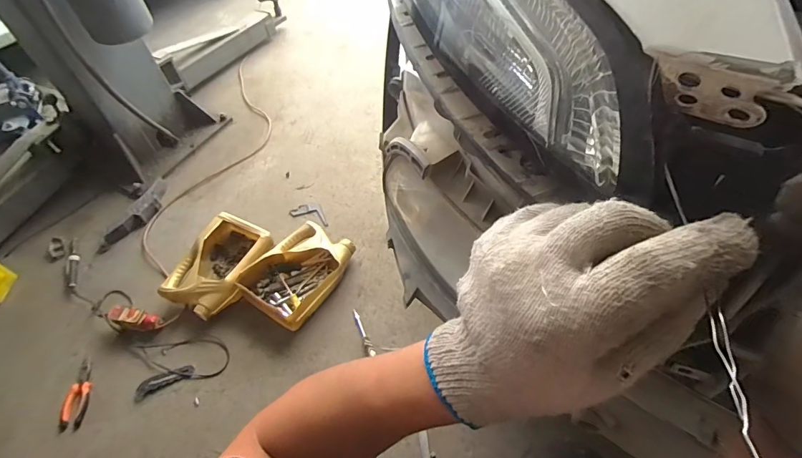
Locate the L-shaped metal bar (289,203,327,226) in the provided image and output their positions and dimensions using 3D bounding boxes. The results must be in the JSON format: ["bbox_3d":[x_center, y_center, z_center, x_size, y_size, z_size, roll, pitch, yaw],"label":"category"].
[{"bbox_3d":[-0.292,-0.057,1.334,0.145,0.008,0.072,17,56,16],"label":"L-shaped metal bar"}]

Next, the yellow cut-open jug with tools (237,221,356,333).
[{"bbox_3d":[-0.286,0.128,1.151,0.216,0.081,0.295,29,60,24],"label":"yellow cut-open jug with tools"}]

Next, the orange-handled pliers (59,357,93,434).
[{"bbox_3d":[-0.810,0.415,1.010,0.050,0.022,0.169,-7,52,-1],"label":"orange-handled pliers"}]

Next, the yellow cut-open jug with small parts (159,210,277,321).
[{"bbox_3d":[-0.520,0.101,1.158,0.215,0.111,0.301,16,55,16],"label":"yellow cut-open jug with small parts"}]

